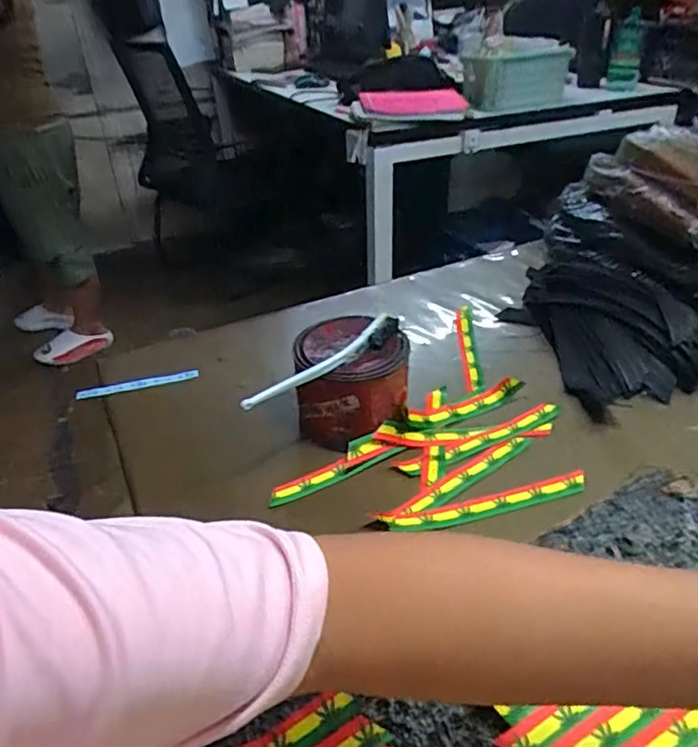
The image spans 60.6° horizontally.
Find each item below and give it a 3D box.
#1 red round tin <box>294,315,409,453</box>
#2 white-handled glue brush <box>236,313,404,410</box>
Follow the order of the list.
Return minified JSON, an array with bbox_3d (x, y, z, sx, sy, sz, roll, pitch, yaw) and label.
[{"bbox_3d":[0.003,0.008,0.556,0.098,0.092,0.092,-2,36,1],"label":"red round tin"},{"bbox_3d":[-0.016,-0.012,0.506,0.167,0.018,0.018,-31,44,-33],"label":"white-handled glue brush"}]

